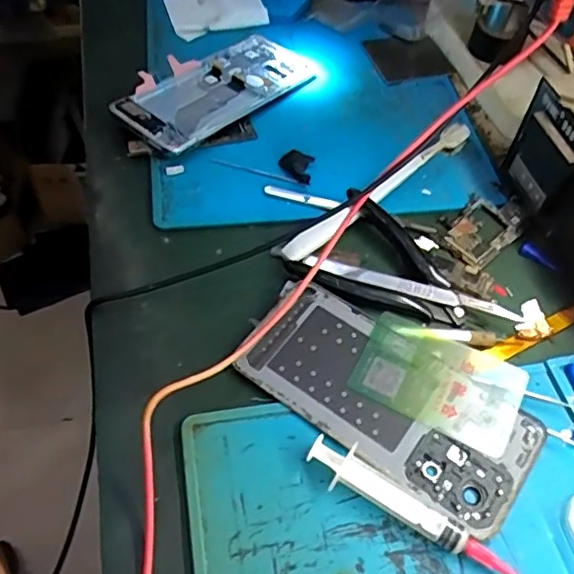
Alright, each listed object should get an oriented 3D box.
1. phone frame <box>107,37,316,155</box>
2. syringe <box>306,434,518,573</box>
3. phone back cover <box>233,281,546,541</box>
[{"bbox_3d":[-0.049,-0.149,0.457,0.155,0.013,0.067,-34,64,-28],"label":"phone frame"},{"bbox_3d":[0.057,0.104,0.279,0.104,0.013,0.018,29,55,17],"label":"syringe"},{"bbox_3d":[0.049,0.057,0.315,0.161,0.012,0.070,35,57,21],"label":"phone back cover"}]

